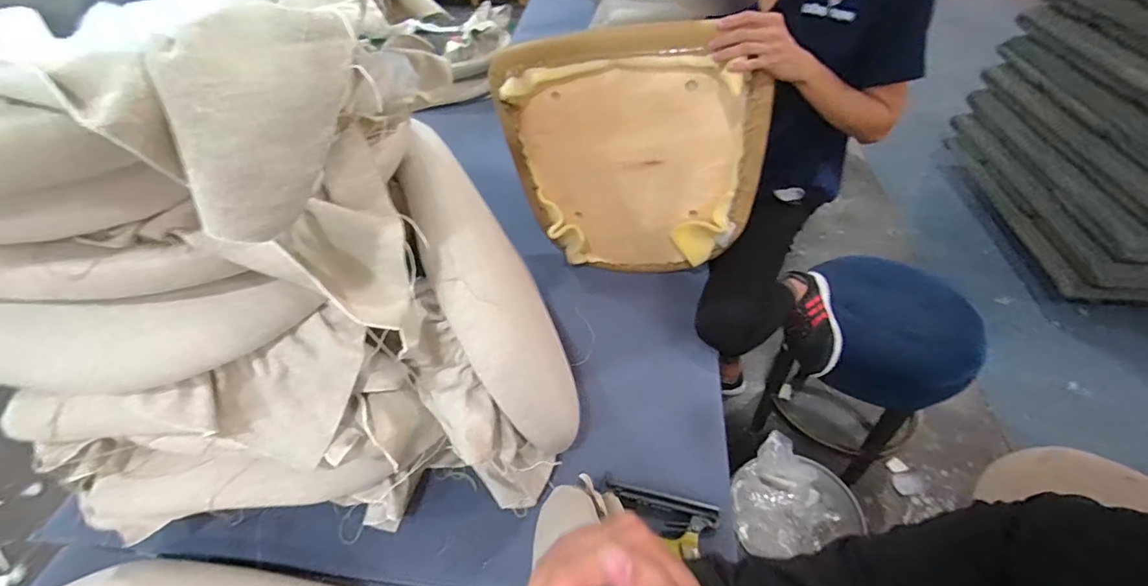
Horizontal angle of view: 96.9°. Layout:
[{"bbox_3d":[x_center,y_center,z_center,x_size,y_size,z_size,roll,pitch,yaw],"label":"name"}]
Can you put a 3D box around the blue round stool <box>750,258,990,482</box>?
[{"bbox_3d":[0.805,0.239,1.434,0.382,0.570,0.362,-1,46,1],"label":"blue round stool"}]

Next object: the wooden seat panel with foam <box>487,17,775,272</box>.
[{"bbox_3d":[0.100,-0.242,0.985,0.497,0.473,0.052,8,46,10],"label":"wooden seat panel with foam"}]

